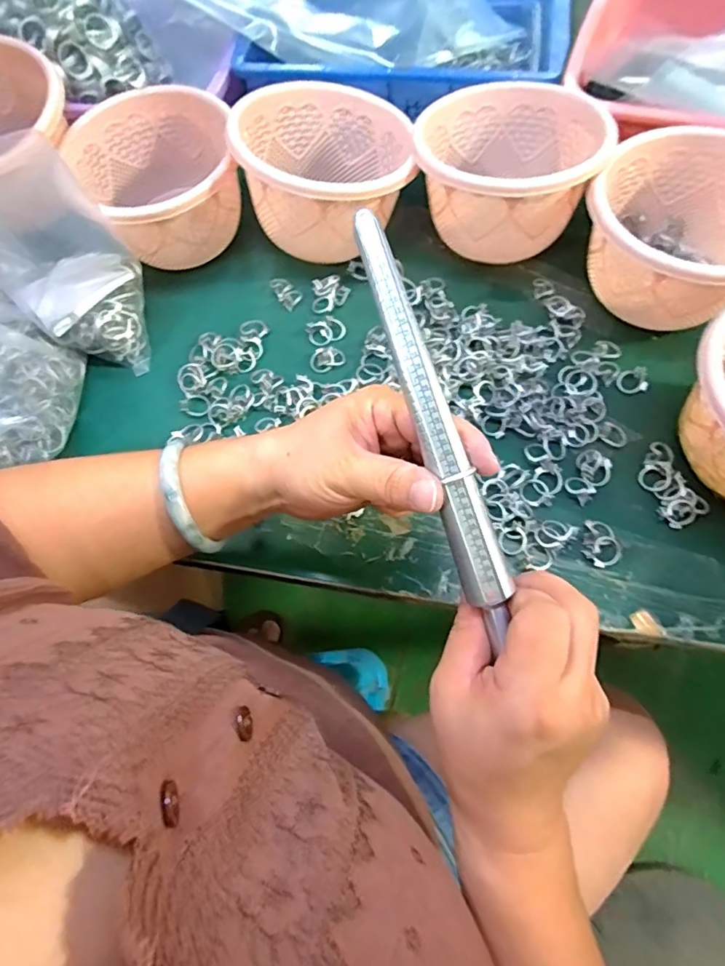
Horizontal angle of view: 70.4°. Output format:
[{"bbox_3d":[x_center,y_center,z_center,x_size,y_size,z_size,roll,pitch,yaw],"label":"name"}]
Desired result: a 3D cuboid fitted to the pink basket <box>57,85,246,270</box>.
[{"bbox_3d":[-0.174,-0.256,0.450,0.131,0.078,0.144,-13,66,-3],"label":"pink basket"}]

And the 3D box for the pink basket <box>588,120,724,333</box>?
[{"bbox_3d":[0.252,-0.194,0.388,0.154,0.075,0.142,-1,66,2],"label":"pink basket"}]

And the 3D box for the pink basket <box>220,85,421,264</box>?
[{"bbox_3d":[-0.029,-0.261,0.441,0.138,0.096,0.141,-1,66,2],"label":"pink basket"}]

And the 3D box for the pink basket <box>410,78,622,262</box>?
[{"bbox_3d":[0.118,-0.261,0.425,0.140,0.080,0.148,18,68,10],"label":"pink basket"}]

